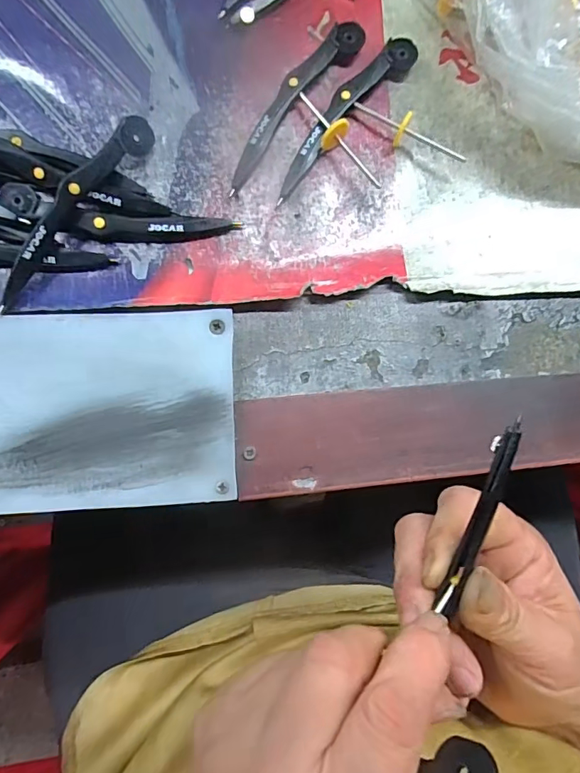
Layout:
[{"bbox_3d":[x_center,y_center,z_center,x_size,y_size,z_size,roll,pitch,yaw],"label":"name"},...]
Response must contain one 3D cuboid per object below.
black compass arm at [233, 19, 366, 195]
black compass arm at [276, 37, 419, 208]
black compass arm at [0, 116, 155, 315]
[{"bbox_3d":[0.000,-0.152,0.257,0.017,0.008,0.112,39,82,-2],"label":"black compass arm"},{"bbox_3d":[0.028,-0.147,0.260,0.018,0.010,0.113,43,82,-1],"label":"black compass arm"},{"bbox_3d":[-0.107,-0.087,0.236,0.013,0.015,0.115,37,82,-2],"label":"black compass arm"}]

